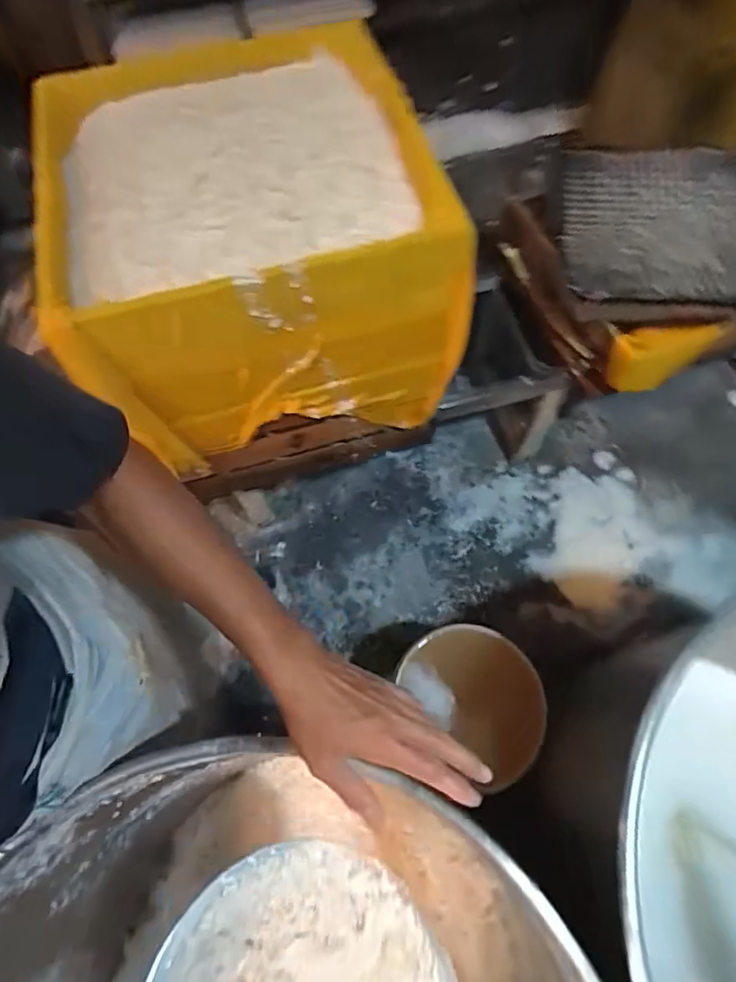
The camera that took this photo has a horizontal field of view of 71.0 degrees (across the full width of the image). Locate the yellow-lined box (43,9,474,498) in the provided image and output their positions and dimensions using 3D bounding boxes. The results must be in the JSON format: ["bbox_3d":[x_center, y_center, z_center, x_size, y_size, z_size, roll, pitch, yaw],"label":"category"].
[{"bbox_3d":[-0.185,-0.377,0.959,0.556,0.506,0.525,-14,63,-7],"label":"yellow-lined box"}]

